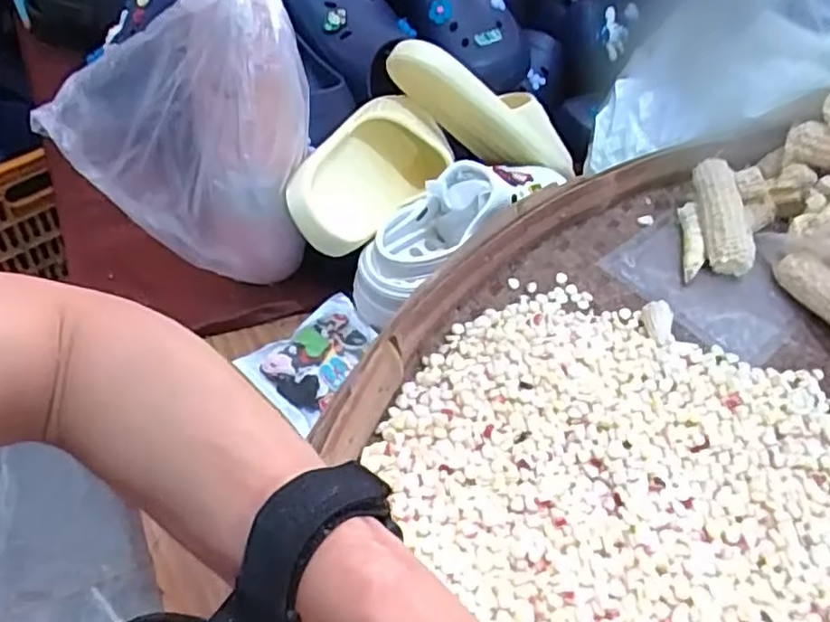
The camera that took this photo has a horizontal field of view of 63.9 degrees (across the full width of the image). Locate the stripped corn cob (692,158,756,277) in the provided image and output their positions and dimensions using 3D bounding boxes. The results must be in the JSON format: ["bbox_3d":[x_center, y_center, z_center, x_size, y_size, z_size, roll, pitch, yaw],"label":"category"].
[{"bbox_3d":[0.279,-0.089,0.603,0.035,0.027,0.112,0,66,-5],"label":"stripped corn cob"}]

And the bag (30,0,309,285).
[{"bbox_3d":[-0.177,-0.127,0.513,0.185,0.230,0.060,2,44,-2],"label":"bag"}]

